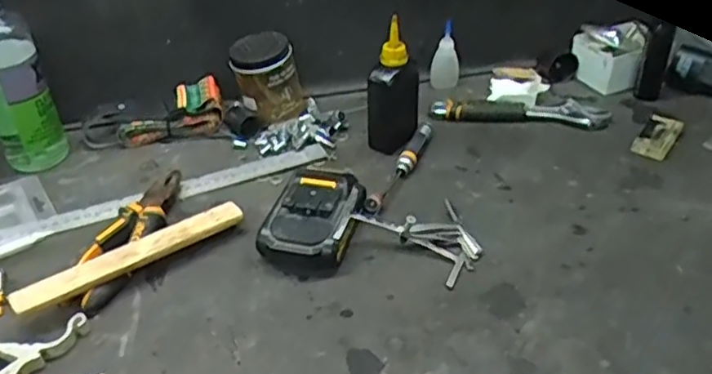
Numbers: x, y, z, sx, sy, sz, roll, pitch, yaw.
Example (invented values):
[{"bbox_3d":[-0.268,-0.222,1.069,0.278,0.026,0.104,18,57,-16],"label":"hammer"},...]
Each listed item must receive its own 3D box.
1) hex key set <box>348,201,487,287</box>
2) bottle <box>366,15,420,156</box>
[{"bbox_3d":[0.064,0.032,0.592,0.112,0.029,0.085,24,44,30],"label":"hex key set"},{"bbox_3d":[0.042,-0.104,0.688,0.038,0.118,0.060,26,45,32],"label":"bottle"}]

